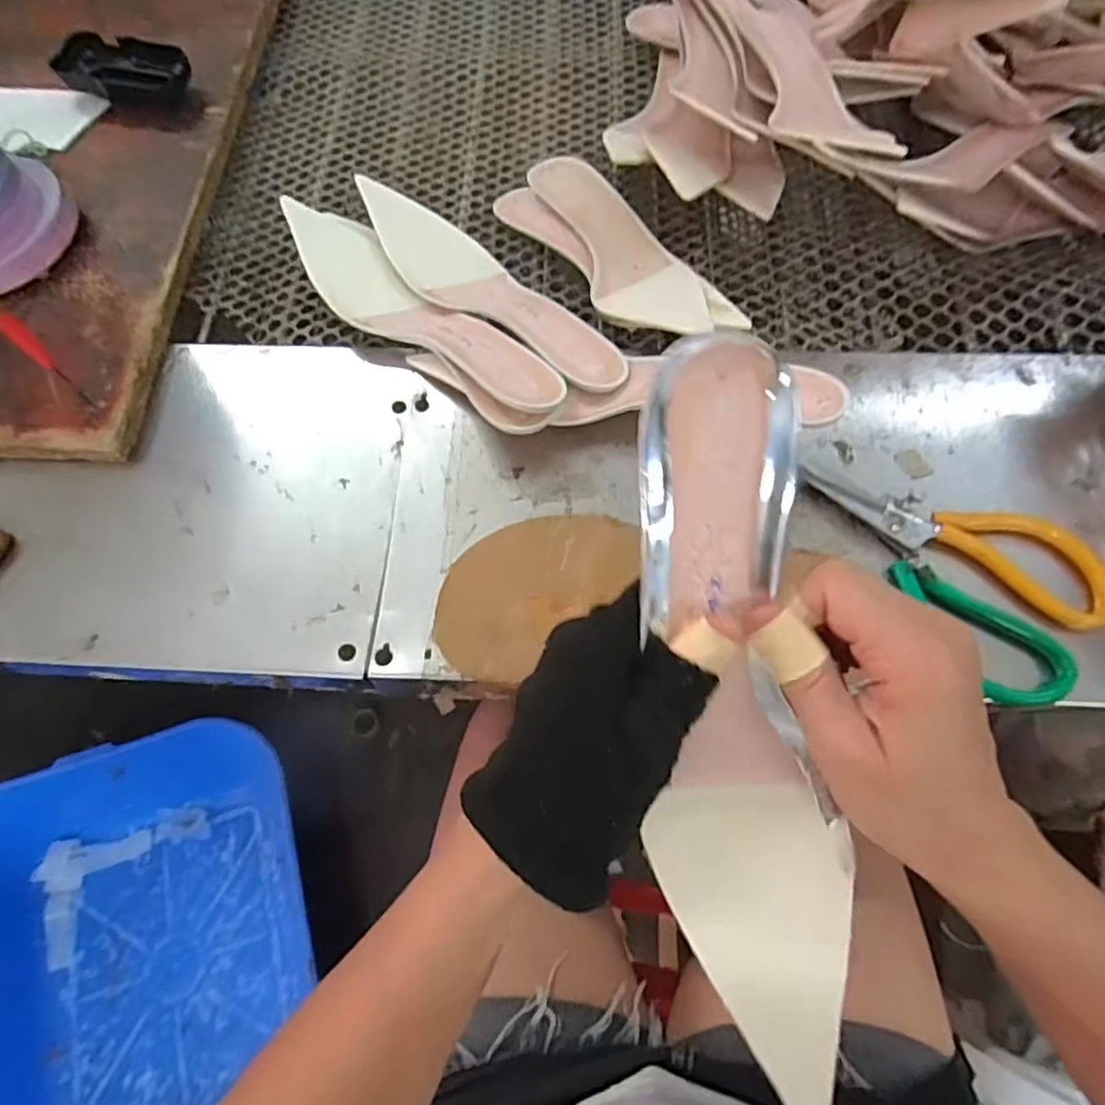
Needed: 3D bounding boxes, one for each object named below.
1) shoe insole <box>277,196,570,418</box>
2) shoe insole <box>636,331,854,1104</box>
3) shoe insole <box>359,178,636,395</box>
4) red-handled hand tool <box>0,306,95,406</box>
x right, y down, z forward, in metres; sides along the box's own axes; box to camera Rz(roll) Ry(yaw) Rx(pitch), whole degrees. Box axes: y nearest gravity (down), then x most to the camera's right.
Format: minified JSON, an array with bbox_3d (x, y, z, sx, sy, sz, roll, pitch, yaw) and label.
[{"bbox_3d":[-0.101,-0.167,0.454,0.271,0.044,0.066,42,76,17],"label":"shoe insole"},{"bbox_3d":[0.065,0.062,0.234,0.071,0.040,0.267,-8,97,0],"label":"shoe insole"},{"bbox_3d":[-0.053,-0.194,0.479,0.074,0.040,0.276,-39,71,-12],"label":"shoe insole"},{"bbox_3d":[-0.302,-0.121,0.380,0.013,0.117,0.013,35,74,15],"label":"red-handled hand tool"}]

